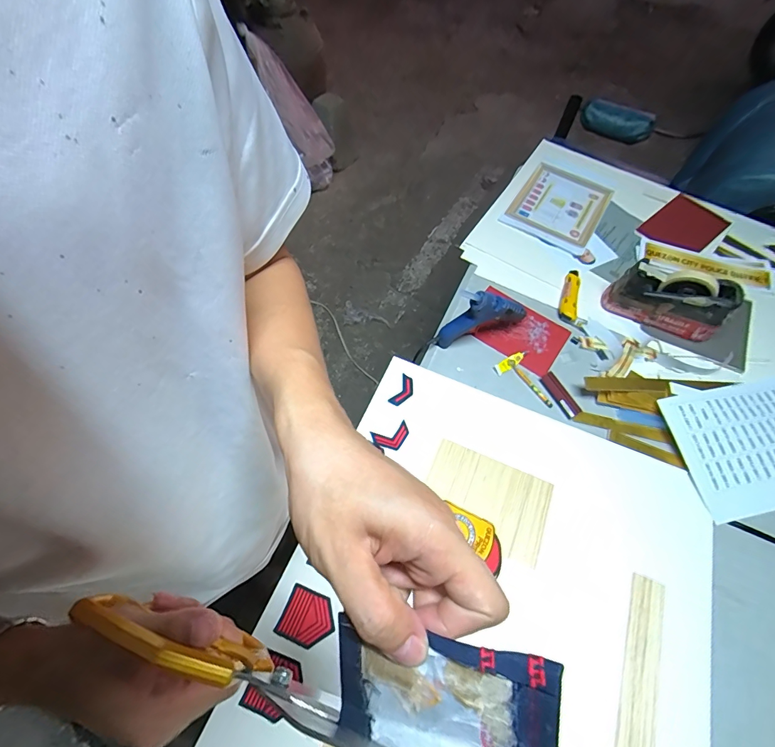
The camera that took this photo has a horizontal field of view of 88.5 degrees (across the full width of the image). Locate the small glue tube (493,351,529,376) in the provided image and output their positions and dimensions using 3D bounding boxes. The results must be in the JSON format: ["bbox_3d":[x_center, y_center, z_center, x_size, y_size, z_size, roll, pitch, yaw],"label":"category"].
[{"bbox_3d":[0.242,-0.024,0.774,0.086,0.010,0.020,-32,66,-20],"label":"small glue tube"}]

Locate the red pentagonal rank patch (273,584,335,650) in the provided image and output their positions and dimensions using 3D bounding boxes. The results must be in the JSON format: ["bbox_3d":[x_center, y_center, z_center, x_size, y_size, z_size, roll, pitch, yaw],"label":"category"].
[{"bbox_3d":[-0.108,0.332,0.539,0.070,0.004,0.063,21,61,8],"label":"red pentagonal rank patch"}]

